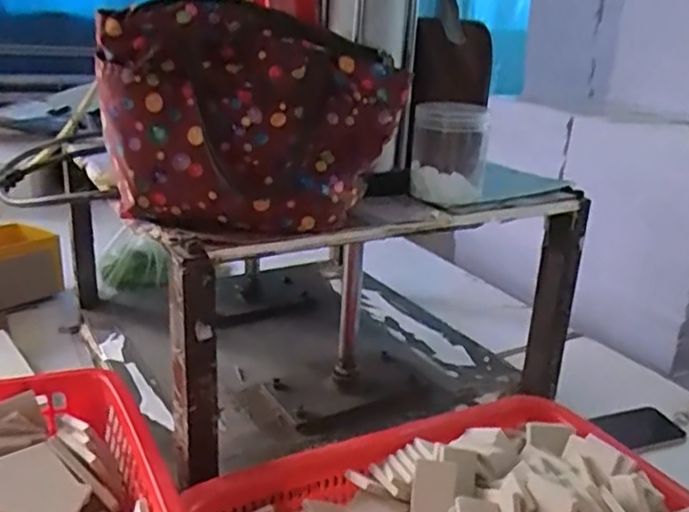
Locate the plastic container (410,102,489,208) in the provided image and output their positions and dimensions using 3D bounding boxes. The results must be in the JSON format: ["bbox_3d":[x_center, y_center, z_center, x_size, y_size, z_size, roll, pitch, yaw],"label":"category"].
[{"bbox_3d":[0.115,-0.112,0.736,0.081,0.106,0.061,6,20,8],"label":"plastic container"}]

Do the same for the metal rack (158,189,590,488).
[{"bbox_3d":[-0.025,0.038,0.885,0.507,0.292,0.415,-10,24,-31],"label":"metal rack"}]

